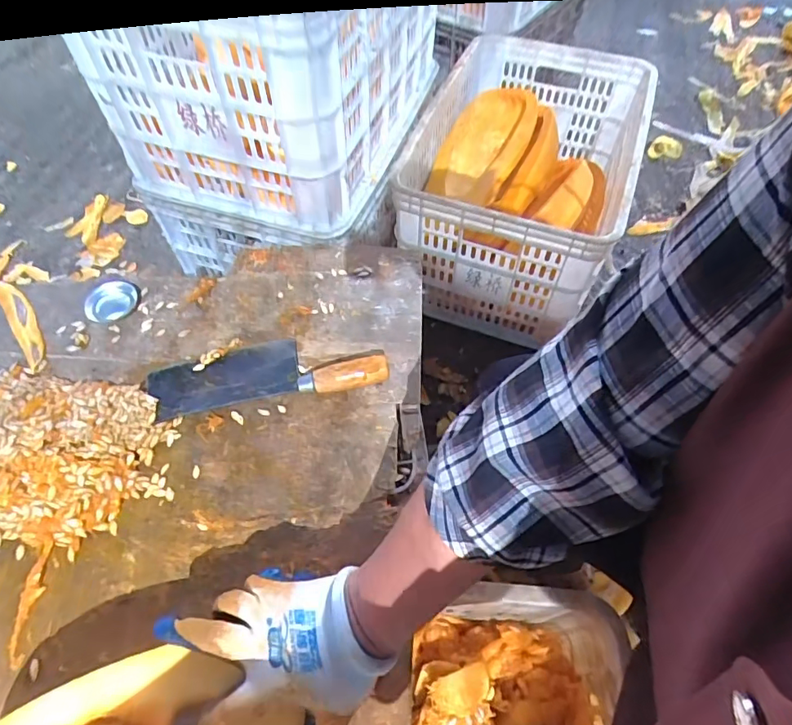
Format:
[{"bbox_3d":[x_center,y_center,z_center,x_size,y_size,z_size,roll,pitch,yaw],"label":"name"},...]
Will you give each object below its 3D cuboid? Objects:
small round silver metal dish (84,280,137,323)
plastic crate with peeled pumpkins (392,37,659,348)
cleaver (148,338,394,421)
[{"bbox_3d":[-0.363,-0.079,0.642,0.059,0.015,0.052,-19,58,-12],"label":"small round silver metal dish"},{"bbox_3d":[0.247,-0.369,1.019,0.396,0.276,0.628,14,57,9],"label":"plastic crate with peeled pumpkins"},{"bbox_3d":[-0.148,0.005,0.575,0.271,0.040,0.090,-7,58,-8],"label":"cleaver"}]

